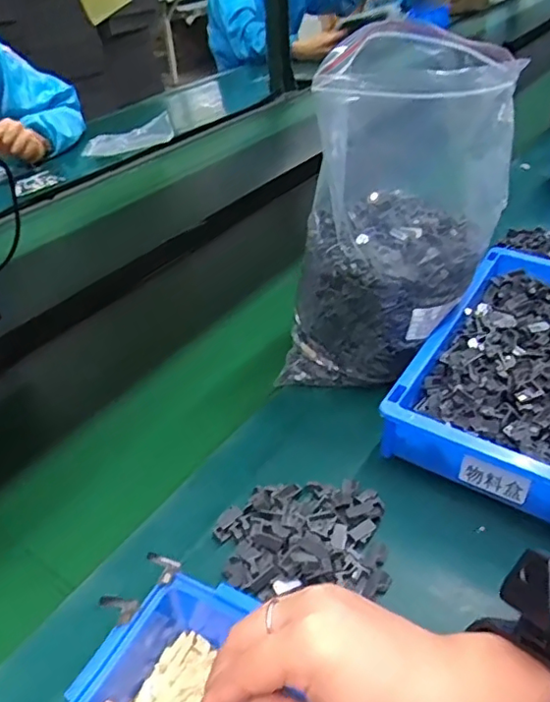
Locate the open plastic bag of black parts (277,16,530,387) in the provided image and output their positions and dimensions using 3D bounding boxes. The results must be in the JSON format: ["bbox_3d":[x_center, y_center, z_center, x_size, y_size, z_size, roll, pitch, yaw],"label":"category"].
[{"bbox_3d":[0.113,-0.112,0.534,0.155,0.286,0.183,17,41,25],"label":"open plastic bag of black parts"}]

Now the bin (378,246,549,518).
[{"bbox_3d":[0.255,0.016,0.528,0.205,0.056,0.317,20,42,28],"label":"bin"}]

